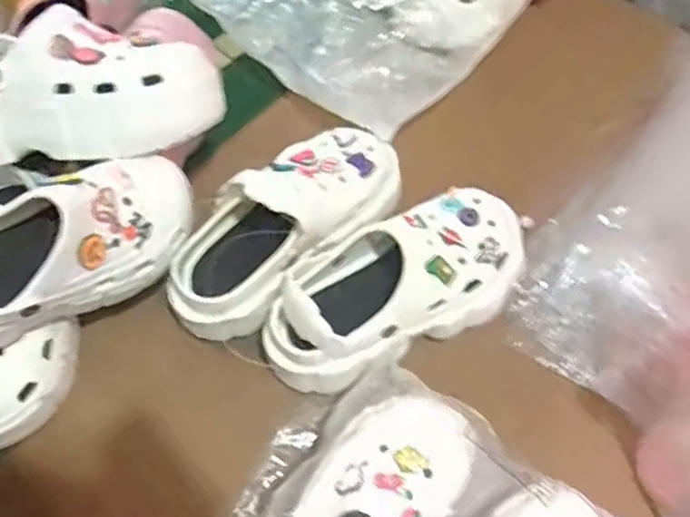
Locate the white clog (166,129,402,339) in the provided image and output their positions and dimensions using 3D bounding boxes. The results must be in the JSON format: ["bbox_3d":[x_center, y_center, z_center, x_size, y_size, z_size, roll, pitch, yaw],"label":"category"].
[{"bbox_3d":[-0.062,-0.045,0.643,0.114,0.104,0.254,41,67,17],"label":"white clog"}]

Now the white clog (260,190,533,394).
[{"bbox_3d":[0.046,0.025,0.636,0.260,0.093,0.119,-25,66,-16],"label":"white clog"}]

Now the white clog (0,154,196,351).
[{"bbox_3d":[-0.235,-0.002,0.549,0.244,0.104,0.082,-32,68,-19],"label":"white clog"}]

